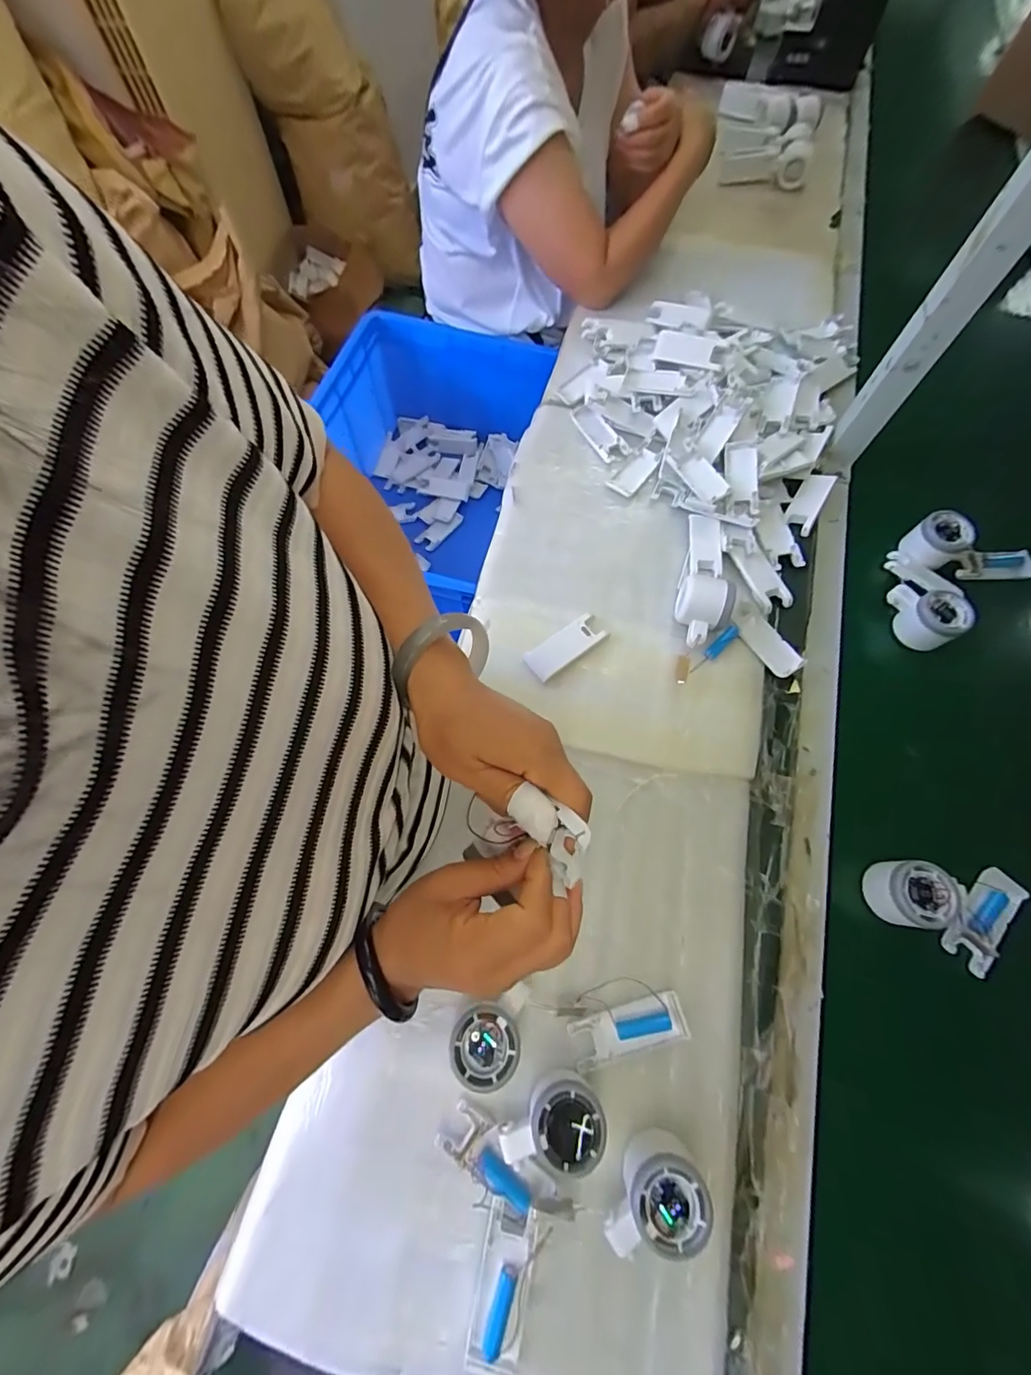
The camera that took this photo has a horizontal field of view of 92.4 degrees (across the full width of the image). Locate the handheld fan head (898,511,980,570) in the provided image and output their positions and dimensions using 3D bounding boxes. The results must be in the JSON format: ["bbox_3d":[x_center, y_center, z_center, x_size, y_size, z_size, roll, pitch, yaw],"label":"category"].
[{"bbox_3d":[0.535,-0.186,0.629,0.069,0.044,0.062,-37,74,-13],"label":"handheld fan head"}]

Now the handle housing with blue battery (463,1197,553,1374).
[{"bbox_3d":[-0.007,0.464,0.379,0.046,0.033,0.099,11,69,4],"label":"handle housing with blue battery"}]

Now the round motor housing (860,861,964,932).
[{"bbox_3d":[0.385,0.200,0.479,0.062,0.041,0.058,0,69,0],"label":"round motor housing"}]

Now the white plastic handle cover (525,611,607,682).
[{"bbox_3d":[0.058,-0.047,0.580,0.096,0.010,0.040,-34,73,-13],"label":"white plastic handle cover"}]

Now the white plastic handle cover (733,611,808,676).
[{"bbox_3d":[0.298,-0.054,0.582,0.039,0.010,0.088,-34,73,-12],"label":"white plastic handle cover"}]

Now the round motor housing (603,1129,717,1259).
[{"bbox_3d":[0.106,0.396,0.392,0.079,0.058,0.062,-8,69,-4],"label":"round motor housing"}]

